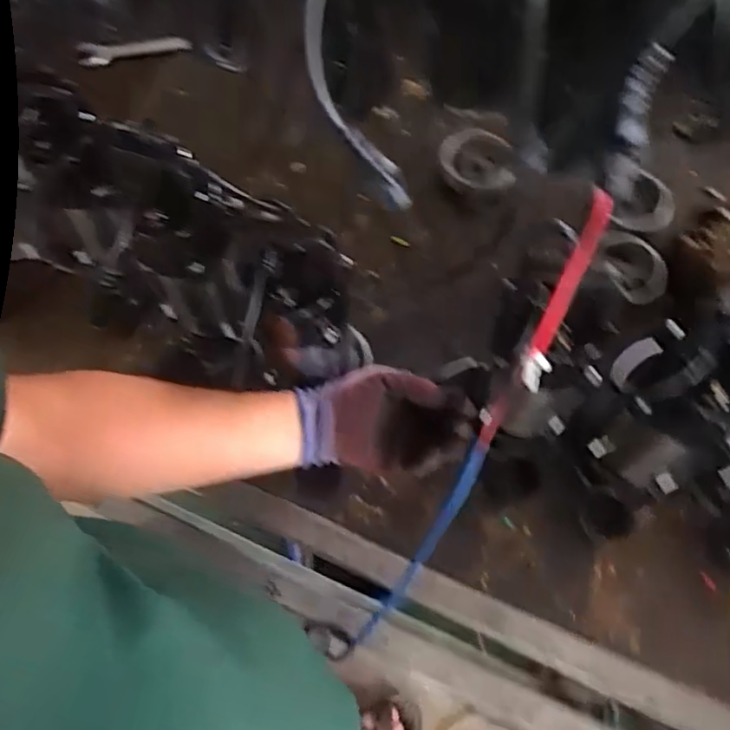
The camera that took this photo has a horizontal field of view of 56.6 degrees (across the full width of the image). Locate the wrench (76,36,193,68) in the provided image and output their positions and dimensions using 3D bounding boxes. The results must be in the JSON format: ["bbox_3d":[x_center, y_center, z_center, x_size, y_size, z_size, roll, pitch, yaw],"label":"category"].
[{"bbox_3d":[-0.323,-0.439,0.946,0.199,0.029,0.019,6,67,24],"label":"wrench"}]

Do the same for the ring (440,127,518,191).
[{"bbox_3d":[0.147,-0.266,0.877,0.105,0.011,0.089,19,70,21],"label":"ring"}]

